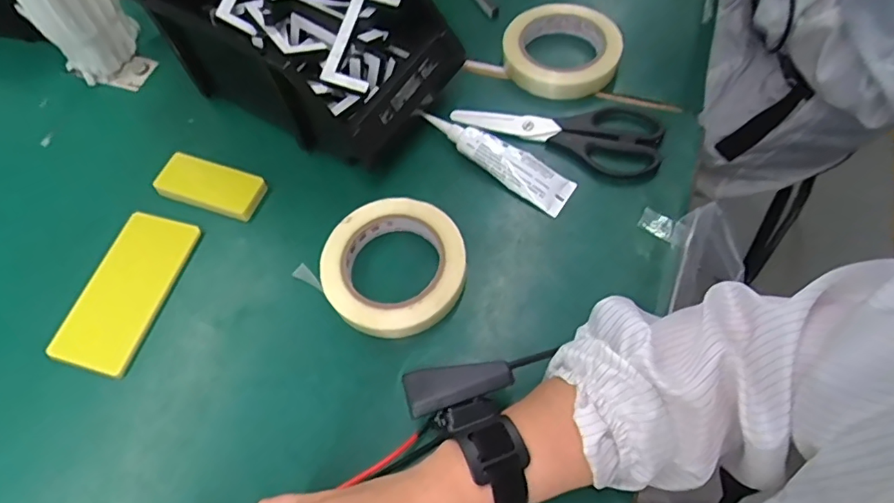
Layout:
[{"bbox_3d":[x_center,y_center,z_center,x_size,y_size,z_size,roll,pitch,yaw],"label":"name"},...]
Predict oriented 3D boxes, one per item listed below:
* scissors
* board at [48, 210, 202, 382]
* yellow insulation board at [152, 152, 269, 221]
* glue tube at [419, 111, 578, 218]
[{"bbox_3d":[0.107,-0.124,0.508,0.189,0.024,0.076,24,66,16],"label":"scissors"},{"bbox_3d":[-0.267,0.032,0.456,0.068,0.013,0.135,13,64,11],"label":"board"},{"bbox_3d":[-0.218,-0.061,0.496,0.100,0.014,0.044,19,65,14],"label":"yellow insulation board"},{"bbox_3d":[0.042,-0.086,0.479,0.149,0.022,0.035,32,69,19],"label":"glue tube"}]

